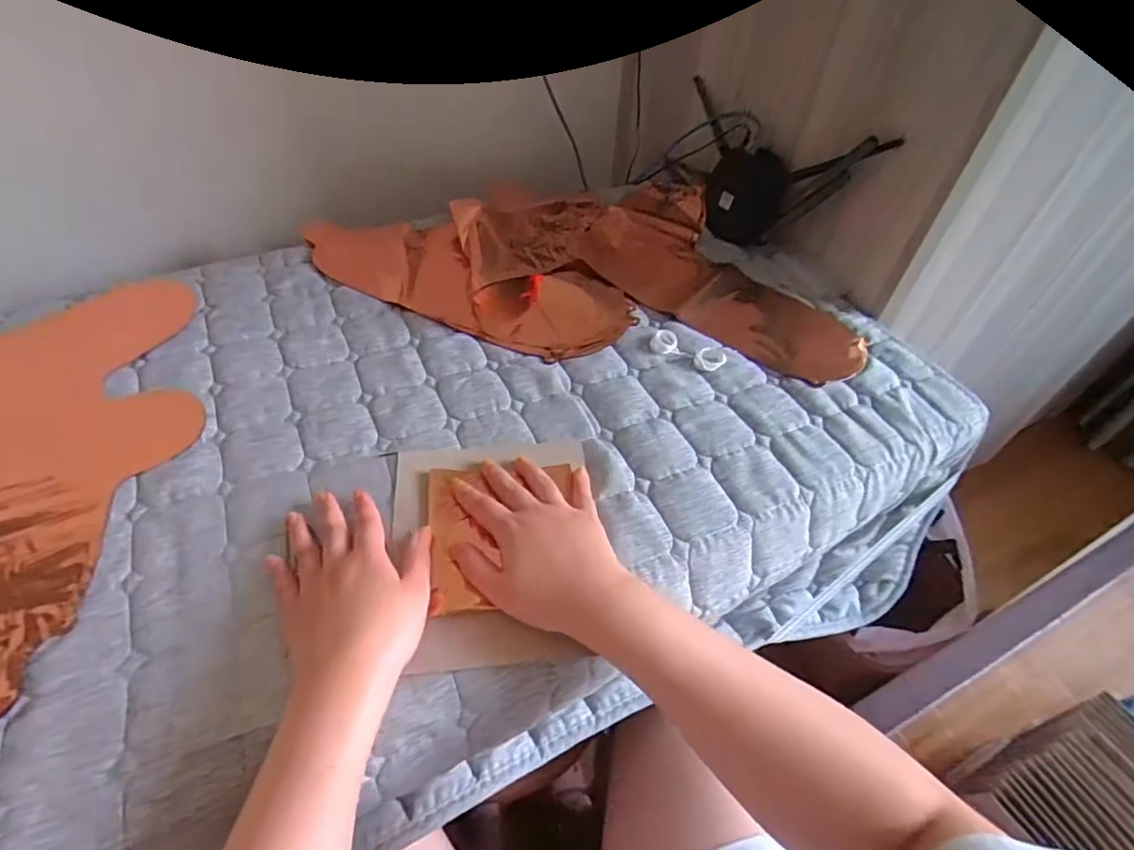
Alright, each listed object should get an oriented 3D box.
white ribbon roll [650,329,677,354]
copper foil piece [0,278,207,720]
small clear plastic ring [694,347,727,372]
[{"bbox_3d":[0.105,-0.090,0.602,0.027,0.012,0.031,14,51,8],"label":"white ribbon roll"},{"bbox_3d":[-0.440,0.018,0.490,0.201,0.011,0.450,-16,52,-18],"label":"copper foil piece"},{"bbox_3d":[0.151,-0.071,0.587,0.031,0.017,0.031,2,50,-2],"label":"small clear plastic ring"}]

